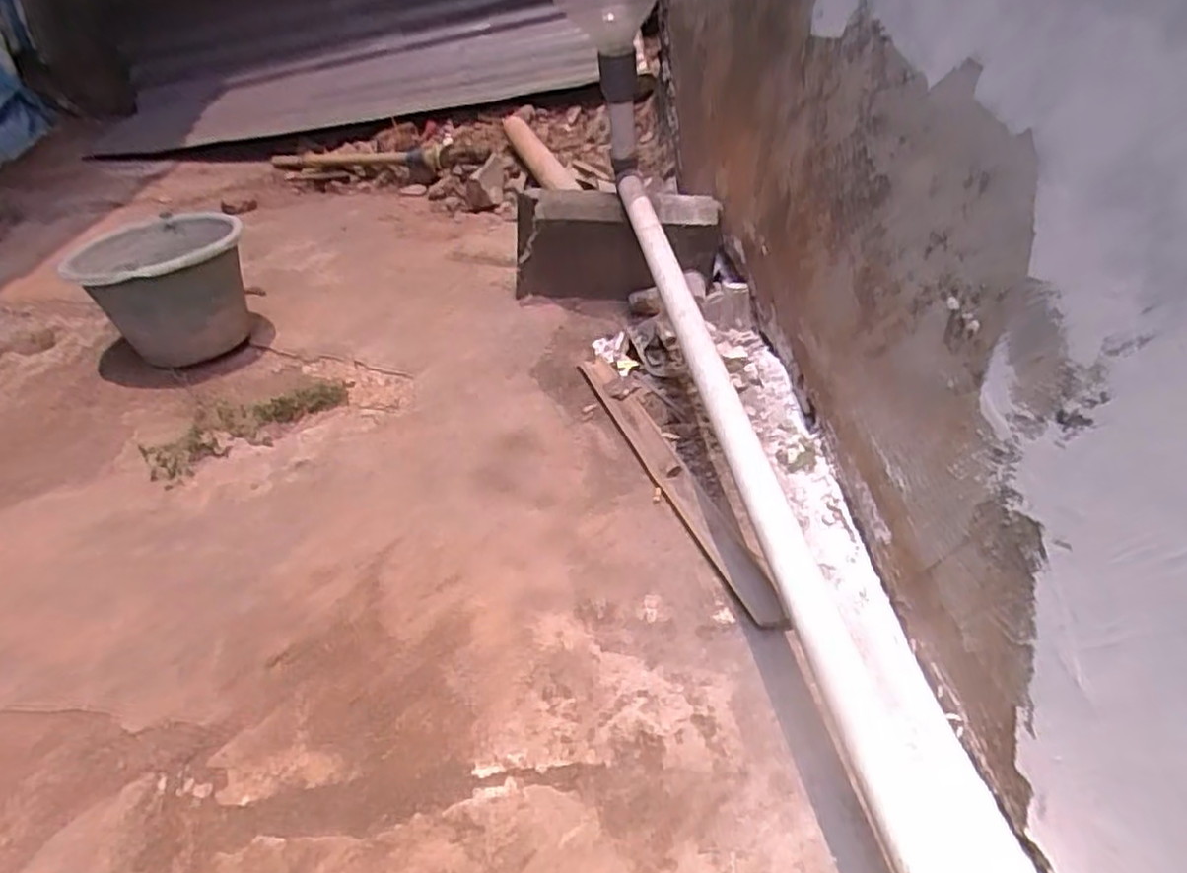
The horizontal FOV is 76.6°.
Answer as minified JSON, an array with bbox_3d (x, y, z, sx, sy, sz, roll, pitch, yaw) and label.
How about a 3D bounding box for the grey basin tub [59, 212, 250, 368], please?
[{"bbox_3d":[-0.708,-0.248,1.286,0.222,0.200,0.265,1,36,-1],"label":"grey basin tub"}]

